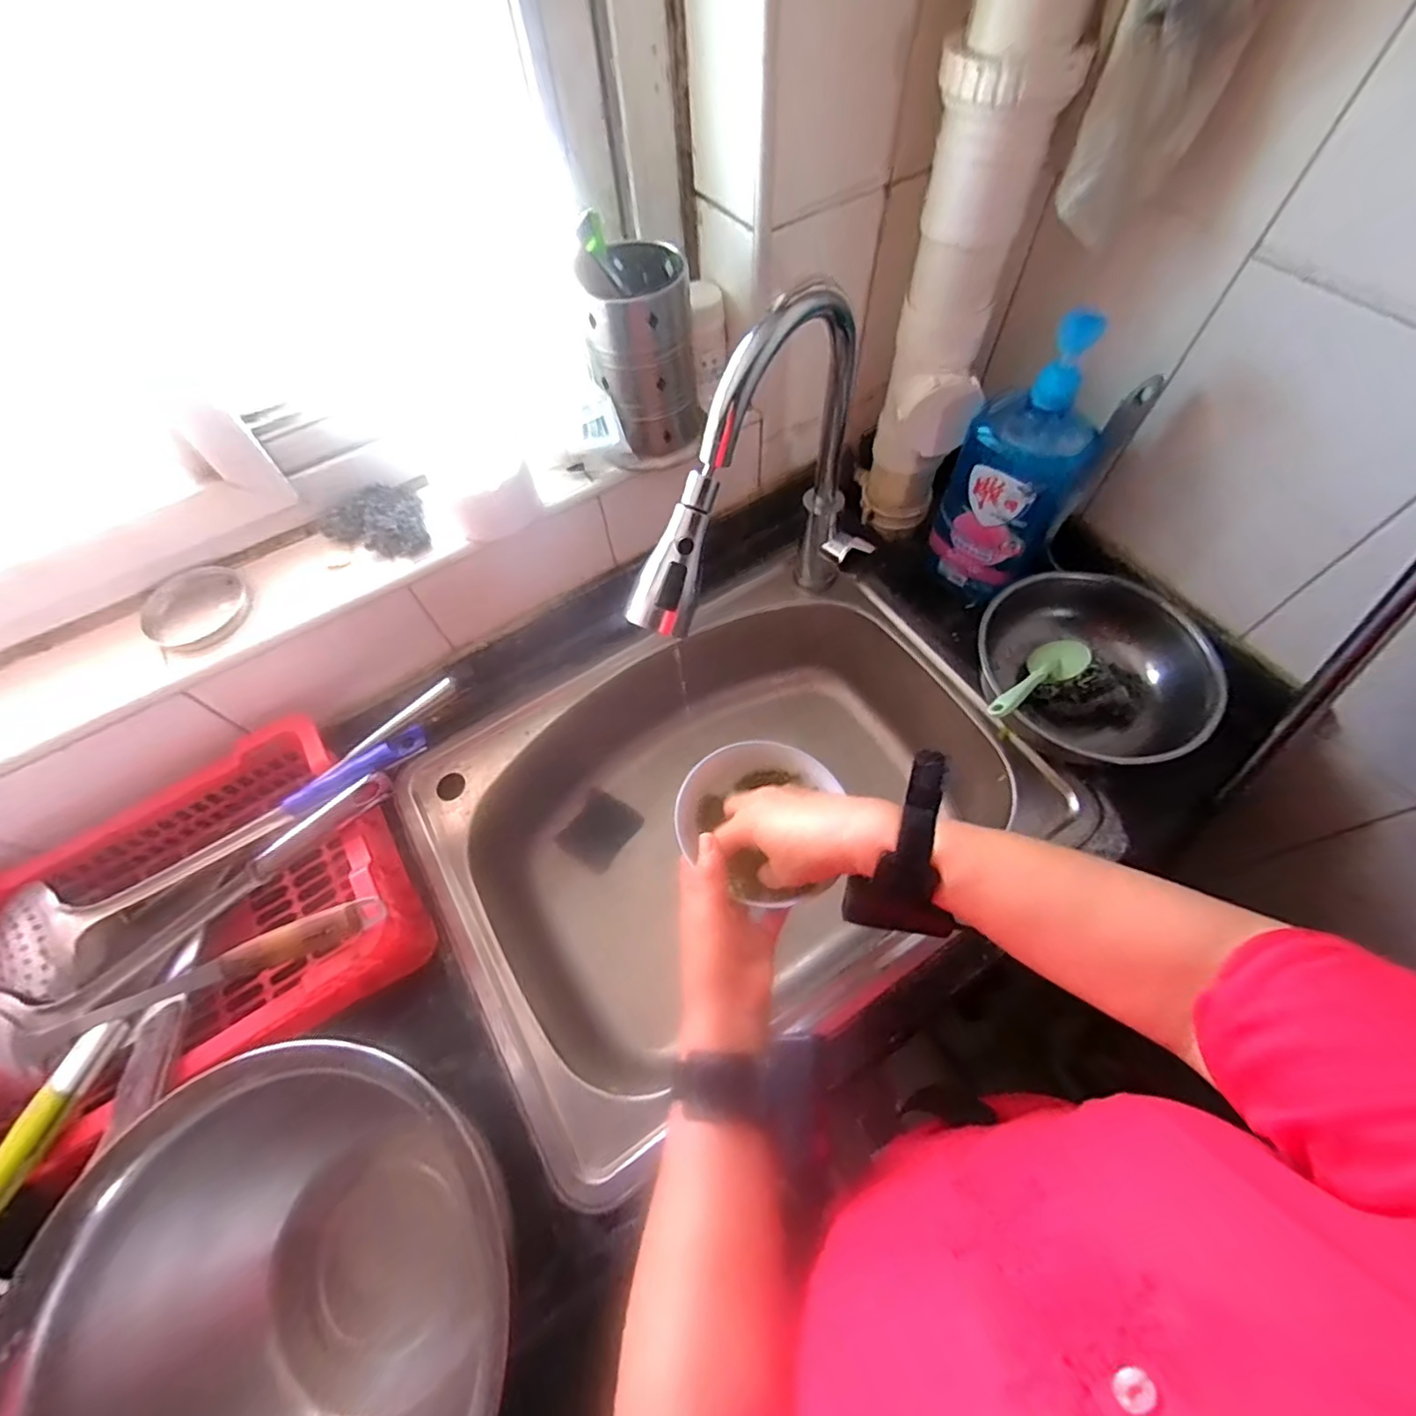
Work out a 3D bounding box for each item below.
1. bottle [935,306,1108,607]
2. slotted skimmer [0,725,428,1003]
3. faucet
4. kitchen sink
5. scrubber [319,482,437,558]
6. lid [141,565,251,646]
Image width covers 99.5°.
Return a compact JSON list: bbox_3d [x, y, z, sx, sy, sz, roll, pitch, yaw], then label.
[{"bbox_3d":[0.304,-0.225,0.593,0.117,0.271,0.077,30,67,18],"label":"bottle"},{"bbox_3d":[-0.403,0.122,0.507,0.353,0.040,0.091,-28,64,-12],"label":"slotted skimmer"},{"bbox_3d":[0.058,-0.144,0.532,0.081,0.341,0.310,30,67,18],"label":"faucet"},{"bbox_3d":[0.019,0.099,0.706,0.568,0.205,0.421,-33,65,-14],"label":"kitchen sink"},{"bbox_3d":[-0.305,-0.162,0.551,0.099,0.042,0.047,-18,62,-7],"label":"scrubber"},{"bbox_3d":[-0.451,-0.091,0.529,0.084,0.013,0.071,-33,65,-14],"label":"lid"}]

